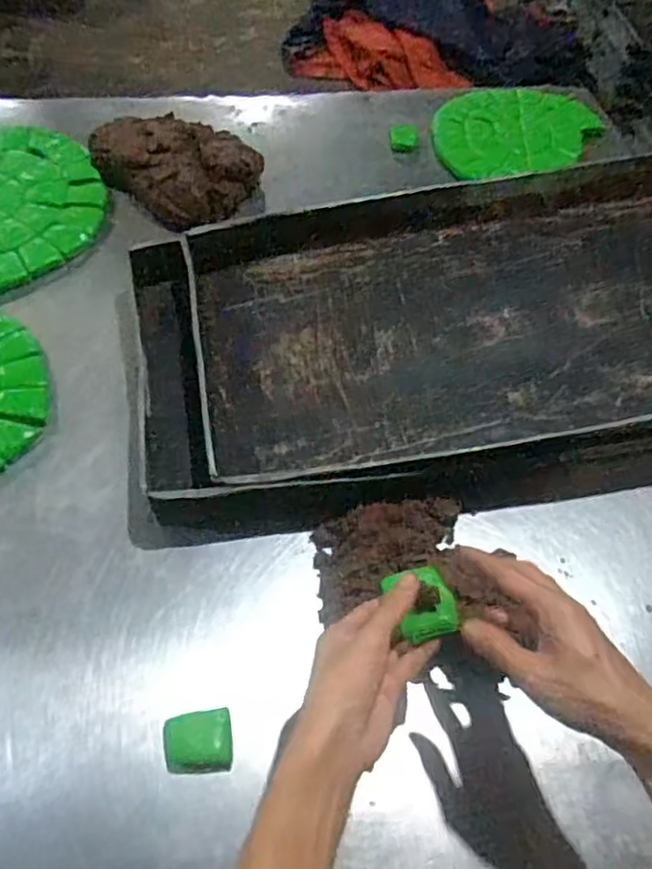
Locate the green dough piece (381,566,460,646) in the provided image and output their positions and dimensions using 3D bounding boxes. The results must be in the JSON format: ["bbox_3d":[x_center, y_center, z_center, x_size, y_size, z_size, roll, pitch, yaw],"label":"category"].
[{"bbox_3d":[0.074,0.128,0.508,0.044,0.016,0.056,-14,58,-12],"label":"green dough piece"}]

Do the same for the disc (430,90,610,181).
[{"bbox_3d":[0.302,-0.498,1.084,0.258,0.016,0.215,-12,61,-4],"label":"disc"}]

